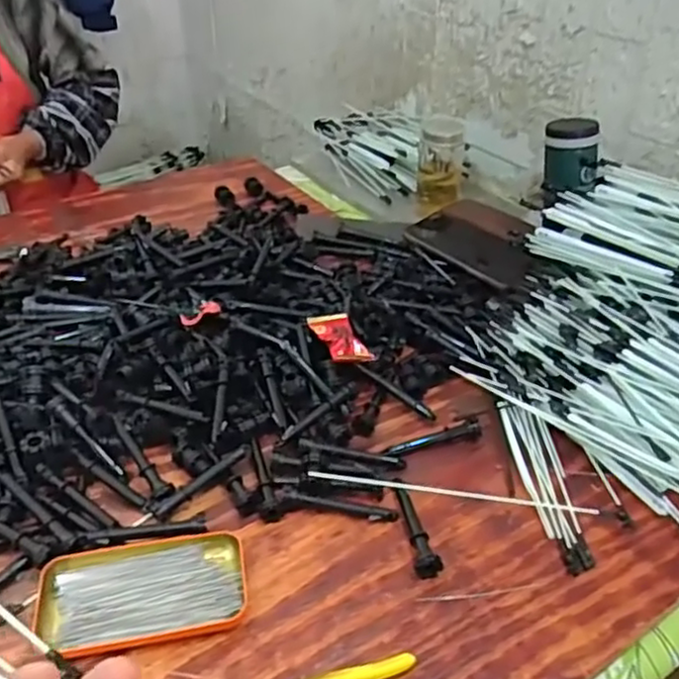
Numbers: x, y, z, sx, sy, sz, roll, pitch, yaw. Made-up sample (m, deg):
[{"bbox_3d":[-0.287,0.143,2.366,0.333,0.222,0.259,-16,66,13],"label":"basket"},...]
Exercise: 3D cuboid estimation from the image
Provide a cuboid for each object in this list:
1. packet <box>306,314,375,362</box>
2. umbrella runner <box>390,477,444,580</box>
[{"bbox_3d":[0.001,-0.001,0.676,0.041,0.013,0.076,-15,40,-19],"label":"packet"},{"bbox_3d":[0.059,0.142,0.547,0.019,0.017,0.099,-6,38,-8],"label":"umbrella runner"}]

